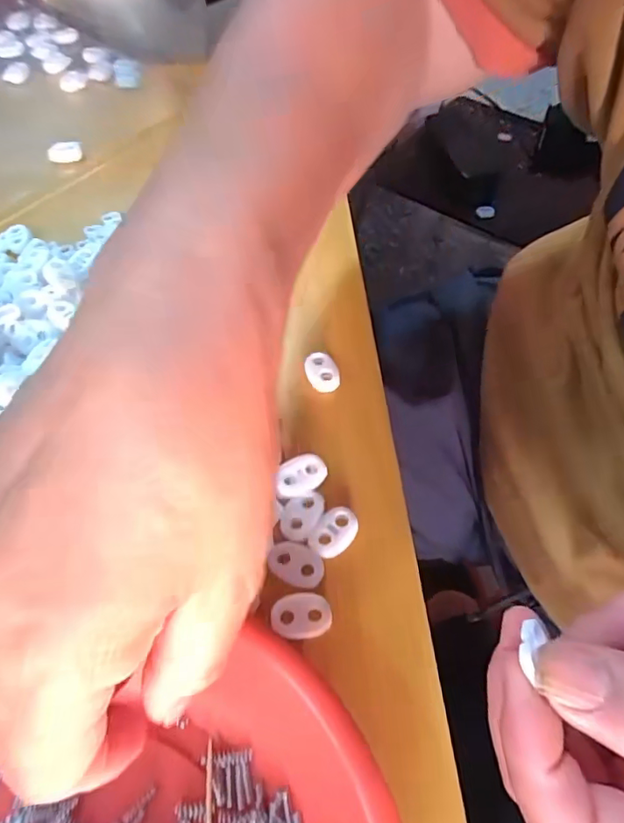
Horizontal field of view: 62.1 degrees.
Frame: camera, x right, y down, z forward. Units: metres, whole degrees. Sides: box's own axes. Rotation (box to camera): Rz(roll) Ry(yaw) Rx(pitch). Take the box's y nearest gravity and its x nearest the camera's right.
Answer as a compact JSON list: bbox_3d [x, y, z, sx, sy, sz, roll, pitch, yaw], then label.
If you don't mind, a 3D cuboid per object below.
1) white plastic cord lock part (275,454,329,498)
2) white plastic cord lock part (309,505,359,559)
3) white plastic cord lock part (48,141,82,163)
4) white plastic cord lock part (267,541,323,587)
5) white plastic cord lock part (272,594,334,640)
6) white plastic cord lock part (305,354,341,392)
[{"bbox_3d":[-0.005,0.027,0.217,0.022,0.007,0.015,-20,59,-10],"label":"white plastic cord lock part"},{"bbox_3d":[0.009,0.047,0.206,0.014,0.004,0.022,33,64,21],"label":"white plastic cord lock part"},{"bbox_3d":[-0.170,-0.179,0.356,0.022,0.004,0.017,-15,58,-7],"label":"white plastic cord lock part"},{"bbox_3d":[-0.006,0.059,0.202,0.022,0.004,0.016,14,59,11],"label":"white plastic cord lock part"},{"bbox_3d":[-0.004,0.075,0.191,0.022,0.004,0.016,-5,57,0],"label":"white plastic cord lock part"},{"bbox_3d":[0.005,-0.018,0.251,0.014,0.009,0.019,-22,59,-11],"label":"white plastic cord lock part"}]

